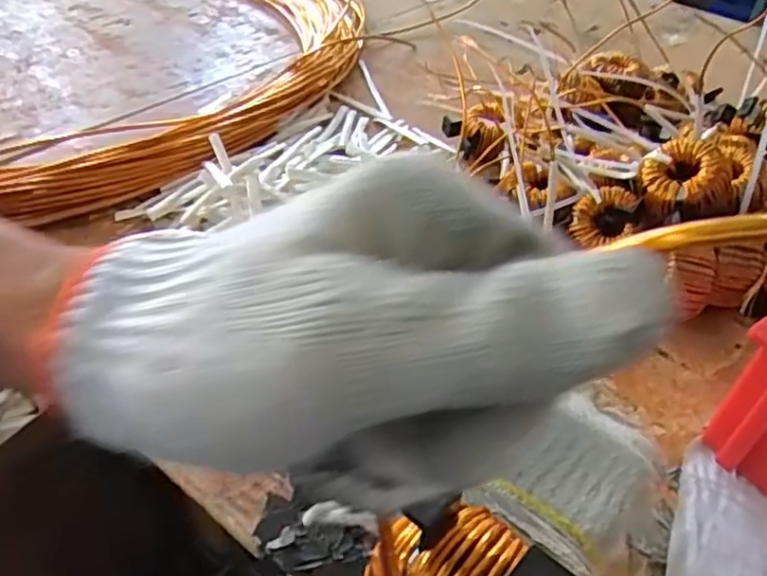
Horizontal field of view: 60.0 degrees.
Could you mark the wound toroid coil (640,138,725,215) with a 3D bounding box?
[{"bbox_3d":[0.256,-0.093,0.569,0.067,0.037,0.062,-16,56,25],"label":"wound toroid coil"}]

